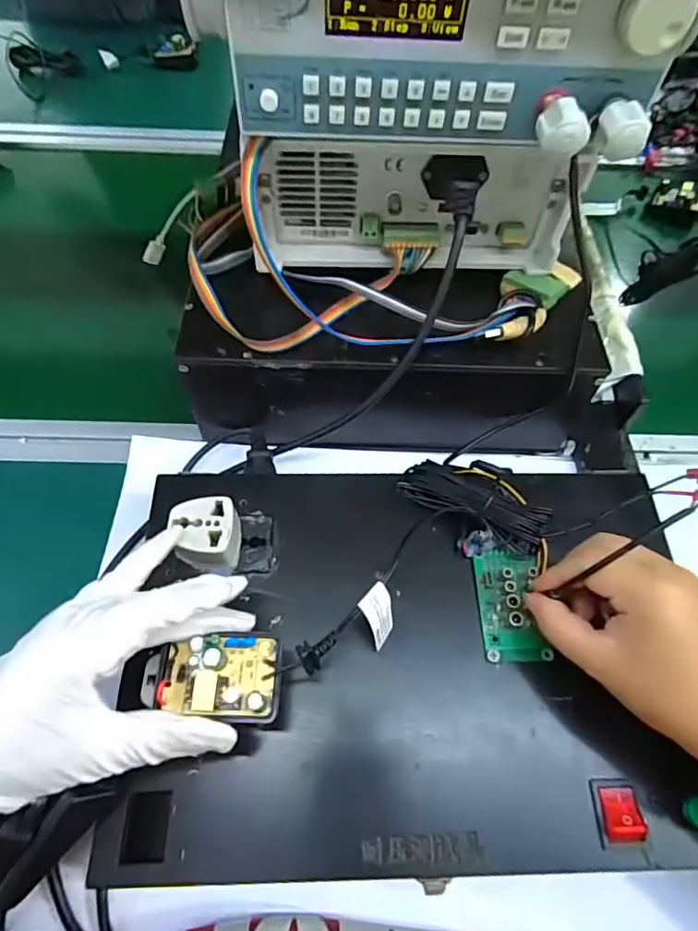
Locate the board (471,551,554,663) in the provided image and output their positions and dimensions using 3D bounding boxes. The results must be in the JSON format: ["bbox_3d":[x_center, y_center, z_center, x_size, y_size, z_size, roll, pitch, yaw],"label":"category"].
[{"bbox_3d":[0.100,0.083,0.323,0.039,0.019,0.066,0,58,-1],"label":"board"}]

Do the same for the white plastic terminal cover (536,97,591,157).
[{"bbox_3d":[0.104,-0.164,0.256,0.025,0.019,0.018,16,59,8],"label":"white plastic terminal cover"}]

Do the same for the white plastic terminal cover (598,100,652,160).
[{"bbox_3d":[0.134,-0.164,0.258,0.018,0.020,0.019,-1,58,-2],"label":"white plastic terminal cover"}]

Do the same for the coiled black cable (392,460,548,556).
[{"bbox_3d":[0.081,0.020,0.342,0.093,0.024,0.034,30,62,16],"label":"coiled black cable"}]

